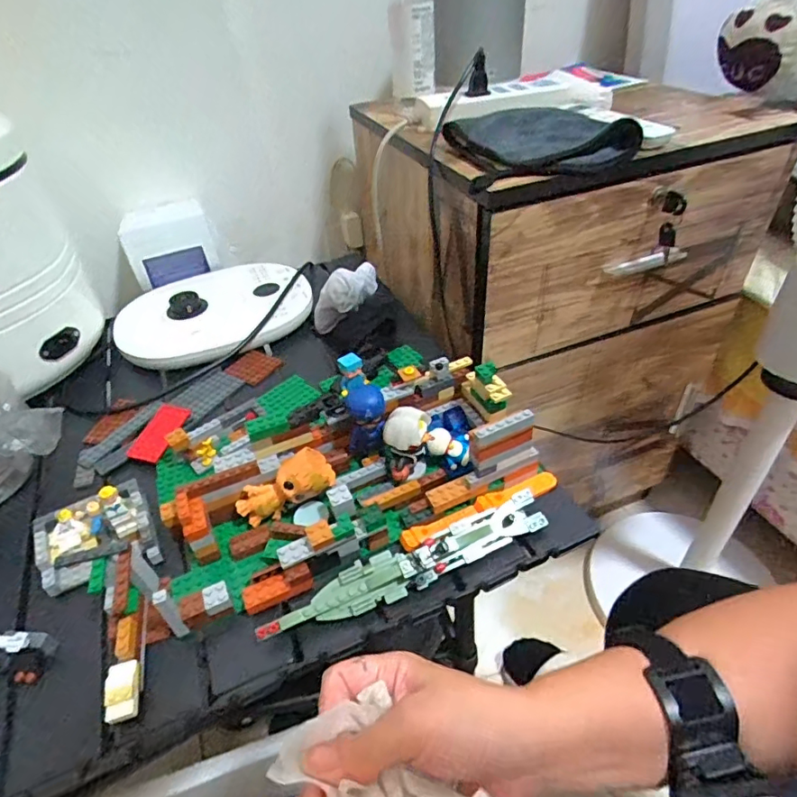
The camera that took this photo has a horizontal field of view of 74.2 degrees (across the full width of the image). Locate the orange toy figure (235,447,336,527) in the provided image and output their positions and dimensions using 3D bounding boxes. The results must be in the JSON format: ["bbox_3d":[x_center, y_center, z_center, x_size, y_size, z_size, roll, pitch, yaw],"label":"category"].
[{"bbox_3d":[-0.090,0.071,0.418,0.078,0.035,0.040,-31,42,9],"label":"orange toy figure"}]

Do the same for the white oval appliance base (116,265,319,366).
[{"bbox_3d":[-0.228,-0.111,0.662,0.235,0.036,0.182,-19,43,-15],"label":"white oval appliance base"}]

